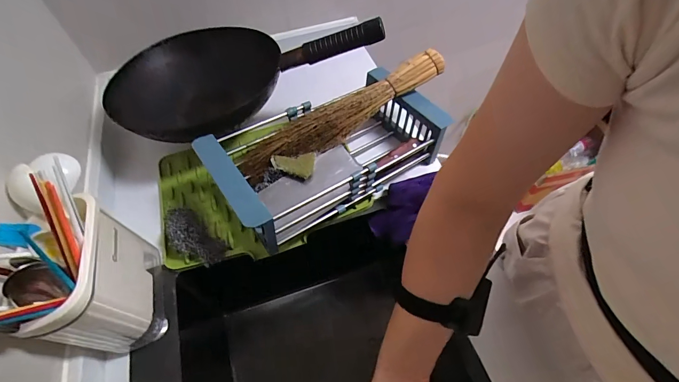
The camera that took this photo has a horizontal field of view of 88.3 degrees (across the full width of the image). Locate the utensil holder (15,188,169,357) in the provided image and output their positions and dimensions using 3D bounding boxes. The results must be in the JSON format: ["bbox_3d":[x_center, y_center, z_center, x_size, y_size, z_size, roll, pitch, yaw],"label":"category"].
[{"bbox_3d":[-0.310,0.120,0.467,0.077,0.170,0.166,-20,56,-9],"label":"utensil holder"}]

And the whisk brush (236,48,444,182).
[{"bbox_3d":[0.002,-0.137,0.610,0.391,0.064,0.069,-29,57,-1],"label":"whisk brush"}]

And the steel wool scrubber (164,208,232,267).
[{"bbox_3d":[-0.245,0.072,0.570,0.135,0.032,0.055,30,62,23],"label":"steel wool scrubber"}]

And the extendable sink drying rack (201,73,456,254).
[{"bbox_3d":[-0.015,-0.076,0.602,0.384,0.129,0.205,-31,58,-16],"label":"extendable sink drying rack"}]

